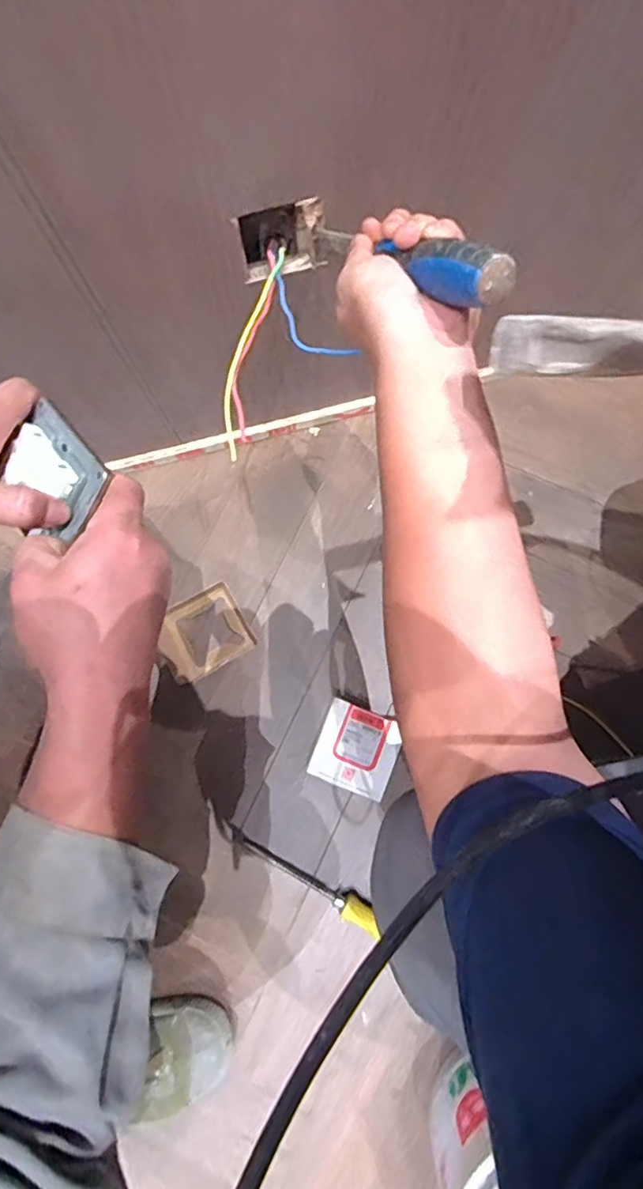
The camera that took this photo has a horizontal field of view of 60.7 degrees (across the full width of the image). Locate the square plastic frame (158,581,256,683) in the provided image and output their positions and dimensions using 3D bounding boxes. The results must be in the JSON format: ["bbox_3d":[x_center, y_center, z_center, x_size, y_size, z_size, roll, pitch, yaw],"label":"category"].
[{"bbox_3d":[-0.158,0.050,0.730,0.113,0.020,0.102,-30,79,-4],"label":"square plastic frame"}]

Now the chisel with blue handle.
[{"bbox_3d":[0.048,-0.231,0.372,0.026,0.026,0.242,-26,42,-4],"label":"chisel with blue handle"}]

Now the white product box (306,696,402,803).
[{"bbox_3d":[0.044,0.194,0.695,0.098,0.042,0.100,21,80,7],"label":"white product box"}]

